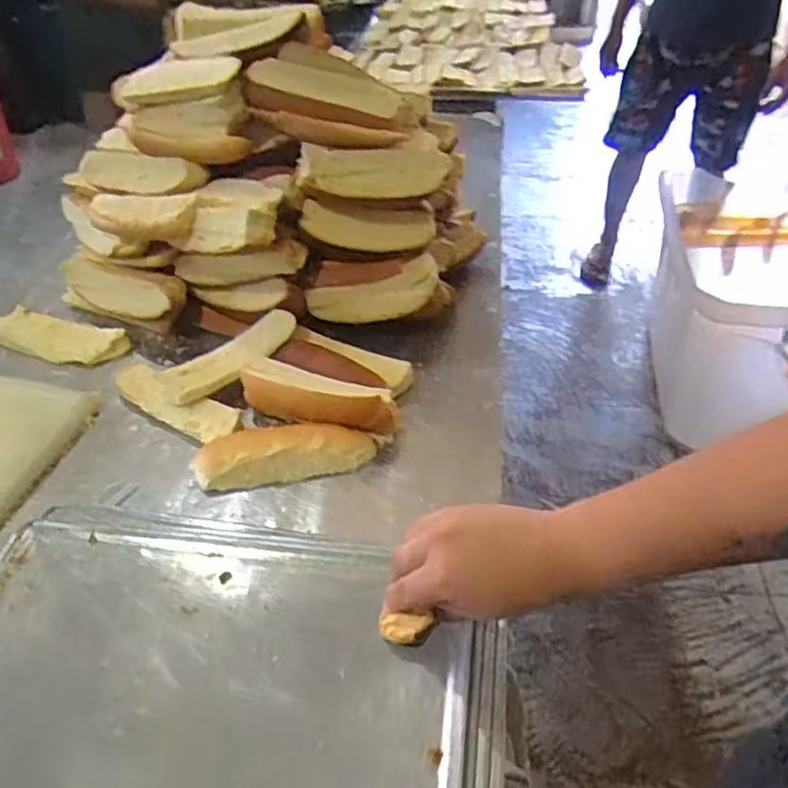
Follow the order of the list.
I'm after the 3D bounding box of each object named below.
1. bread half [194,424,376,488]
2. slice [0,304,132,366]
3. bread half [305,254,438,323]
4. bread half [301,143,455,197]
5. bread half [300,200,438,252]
[{"bbox_3d":[-0.098,0.051,0.620,0.155,0.032,0.050,-5,40,-6],"label":"bread half"},{"bbox_3d":[-0.373,-0.062,0.758,0.159,0.014,0.052,13,67,9],"label":"slice"},{"bbox_3d":[-0.020,-0.109,0.748,0.143,0.057,0.032,-13,41,-14],"label":"bread half"},{"bbox_3d":[-0.017,-0.230,0.711,0.154,0.050,0.030,-10,40,-10],"label":"bread half"},{"bbox_3d":[-0.025,-0.178,0.726,0.138,0.057,0.023,-6,40,-5],"label":"bread half"}]

